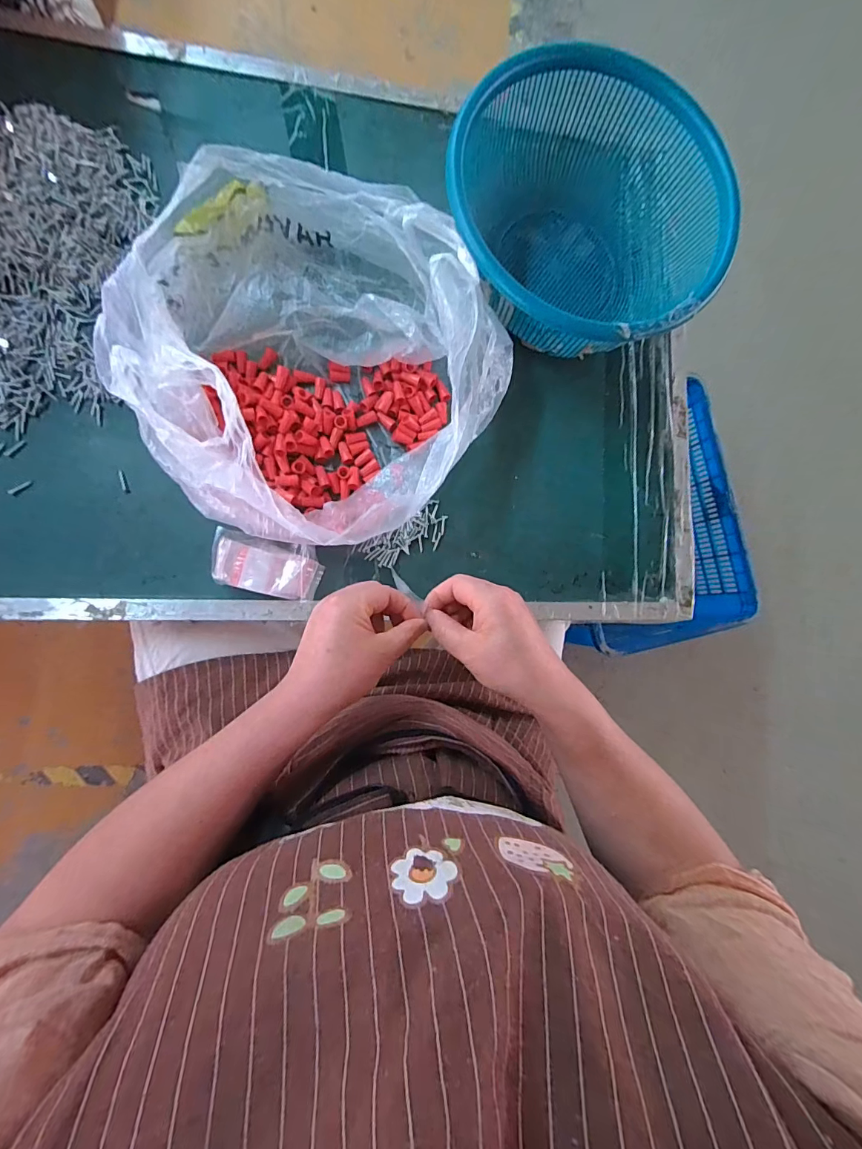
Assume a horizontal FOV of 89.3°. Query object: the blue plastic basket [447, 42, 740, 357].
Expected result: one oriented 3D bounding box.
[{"bbox_3d":[0.151,-0.356,0.455,0.273,0.111,0.251,21,85,-8],"label":"blue plastic basket"}]

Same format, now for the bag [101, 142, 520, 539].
[{"bbox_3d":[-0.095,-0.195,0.409,0.311,0.106,0.325,17,86,-8],"label":"bag"}]

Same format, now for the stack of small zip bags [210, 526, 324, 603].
[{"bbox_3d":[-0.161,-0.008,0.433,0.099,0.024,0.055,11,87,-9],"label":"stack of small zip bags"}]

